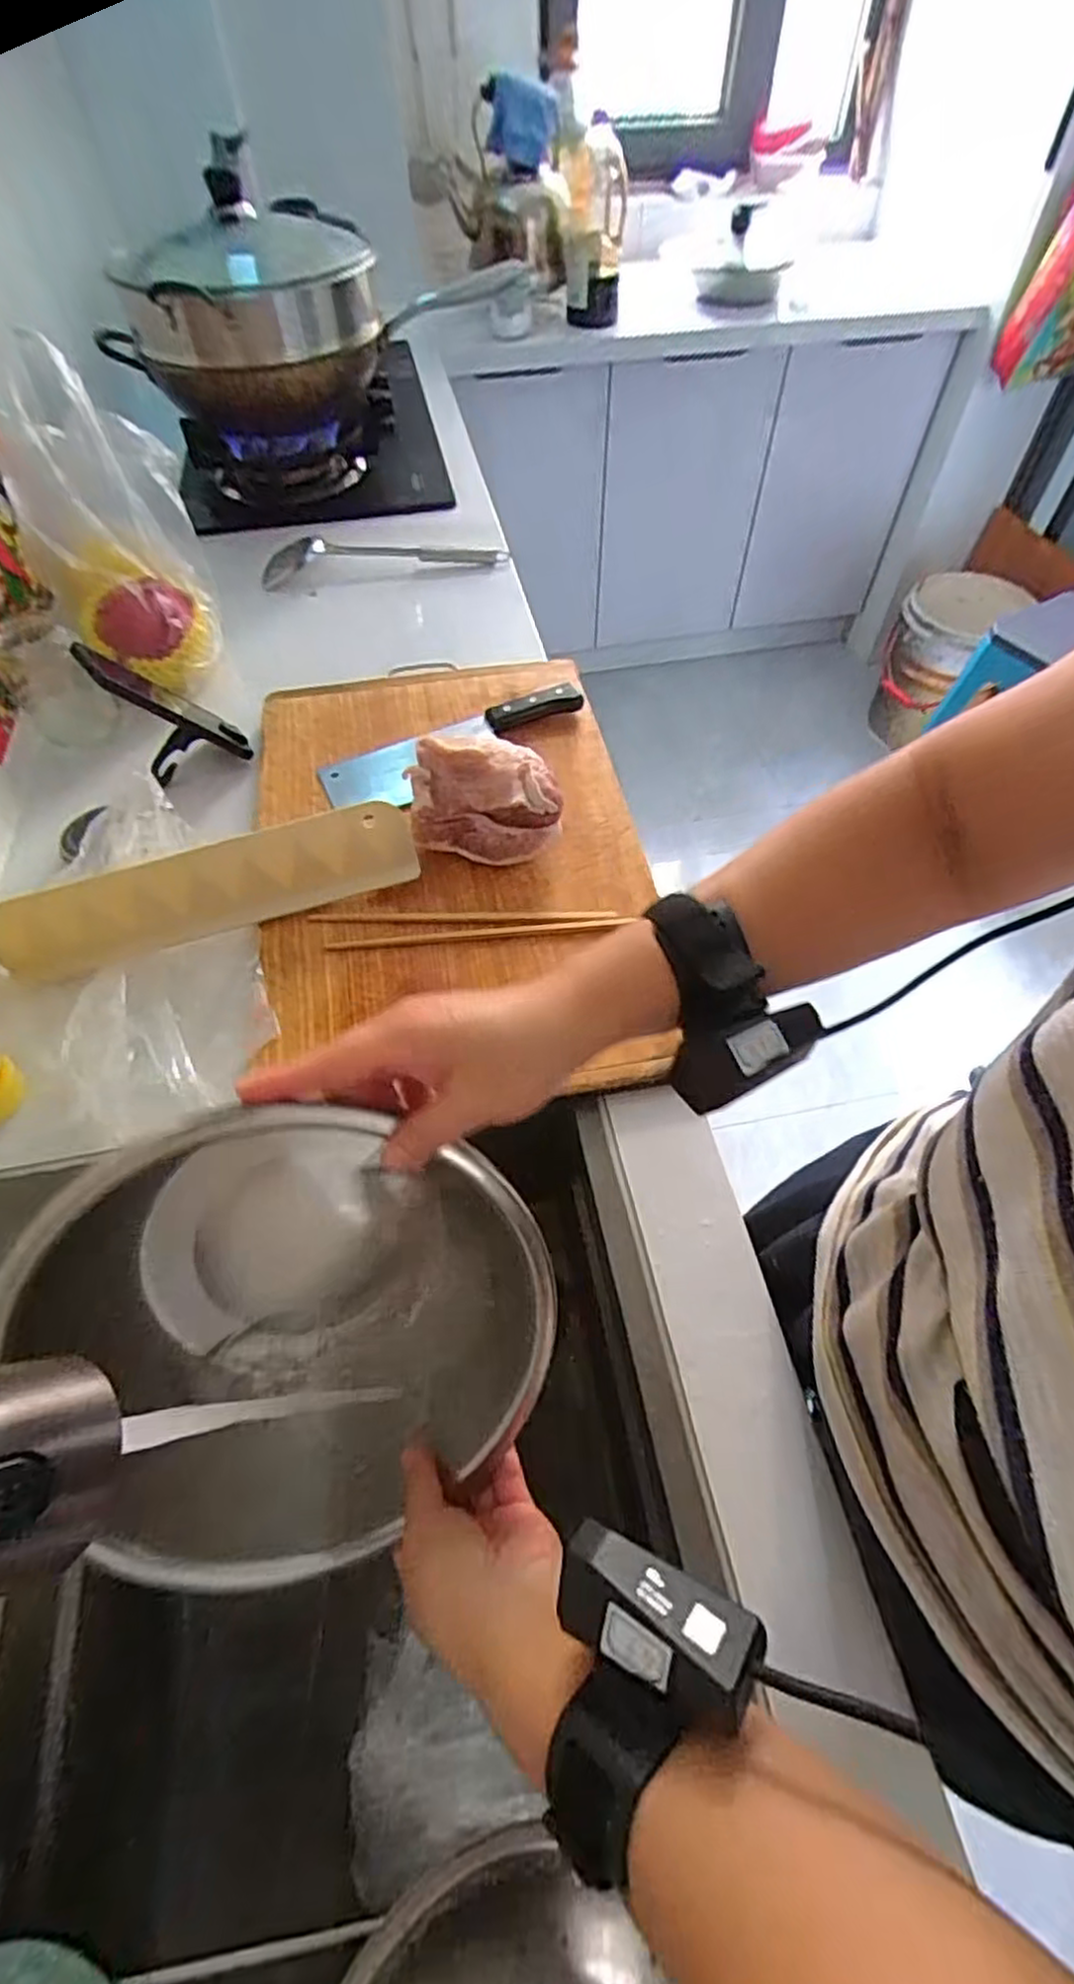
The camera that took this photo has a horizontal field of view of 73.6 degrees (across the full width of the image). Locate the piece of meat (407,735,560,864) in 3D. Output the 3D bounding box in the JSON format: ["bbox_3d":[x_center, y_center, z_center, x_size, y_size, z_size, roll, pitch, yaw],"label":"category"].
[{"bbox_3d":[-0.047,-0.169,0.621,0.125,0.086,0.101,-8,57,-4],"label":"piece of meat"}]

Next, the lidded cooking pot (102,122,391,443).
[{"bbox_3d":[-0.367,-0.871,0.923,0.280,0.221,0.284,0,57,-1],"label":"lidded cooking pot"}]

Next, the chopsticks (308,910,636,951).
[{"bbox_3d":[-0.055,-0.057,0.595,0.258,0.007,0.033,-3,57,-1],"label":"chopsticks"}]

